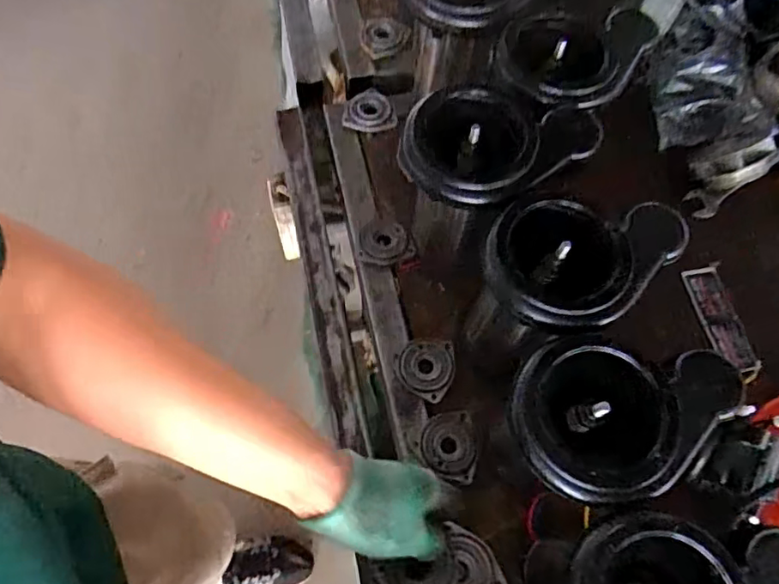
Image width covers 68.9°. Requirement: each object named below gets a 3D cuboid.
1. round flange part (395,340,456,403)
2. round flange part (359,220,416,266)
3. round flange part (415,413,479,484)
[{"bbox_3d":[0.038,0.075,0.589,0.061,0.011,0.061,1,67,-1],"label":"round flange part"},{"bbox_3d":[-0.002,-0.056,0.645,0.061,0.013,0.053,8,67,2],"label":"round flange part"},{"bbox_3d":[0.058,0.152,0.552,0.060,0.013,0.065,-10,68,-6],"label":"round flange part"}]

